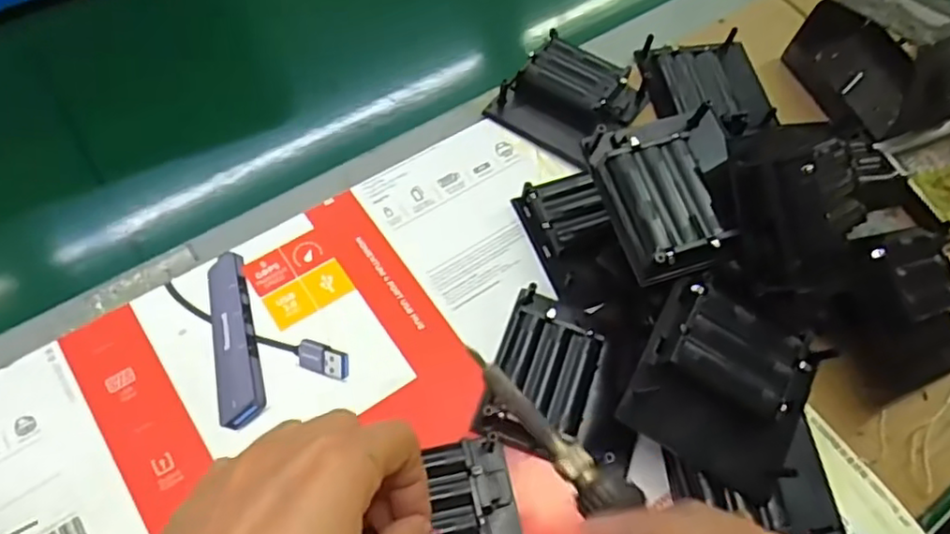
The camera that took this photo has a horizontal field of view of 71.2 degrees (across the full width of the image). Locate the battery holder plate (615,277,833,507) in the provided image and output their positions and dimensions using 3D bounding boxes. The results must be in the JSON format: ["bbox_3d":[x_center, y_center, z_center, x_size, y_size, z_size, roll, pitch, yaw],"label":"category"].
[{"bbox_3d":[0.115,0.054,0.302,0.076,0.021,0.078,30,89,0],"label":"battery holder plate"}]

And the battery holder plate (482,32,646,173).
[{"bbox_3d":[0.059,-0.107,0.415,0.073,0.020,0.077,35,66,14],"label":"battery holder plate"}]

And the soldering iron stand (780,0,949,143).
[{"bbox_3d":[0.264,-0.135,0.412,0.082,0.069,0.098,-22,66,-14],"label":"soldering iron stand"}]

